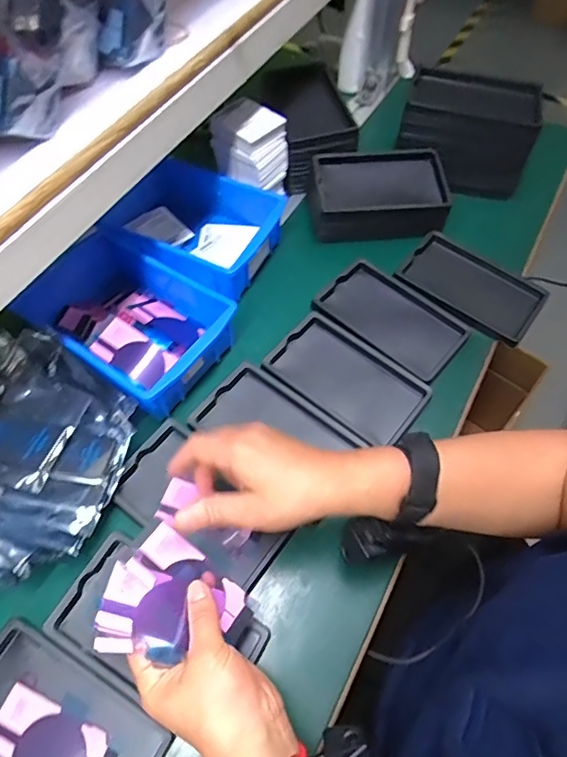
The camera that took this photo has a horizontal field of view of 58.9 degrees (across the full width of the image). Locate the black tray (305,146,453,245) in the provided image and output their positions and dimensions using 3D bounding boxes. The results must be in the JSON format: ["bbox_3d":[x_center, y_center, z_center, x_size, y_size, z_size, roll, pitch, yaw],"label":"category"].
[{"bbox_3d":[0.118,-0.235,0.633,0.173,0.051,0.099,-8,60,-4],"label":"black tray"}]

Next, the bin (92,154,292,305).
[{"bbox_3d":[-0.102,-0.174,0.596,0.171,0.081,0.143,16,61,10],"label":"bin"}]

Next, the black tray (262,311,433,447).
[{"bbox_3d":[0.066,0.001,0.534,0.159,0.024,0.095,38,66,15],"label":"black tray"}]

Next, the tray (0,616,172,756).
[{"bbox_3d":[-0.173,0.265,0.375,0.159,0.010,0.092,30,64,11],"label":"tray"}]

